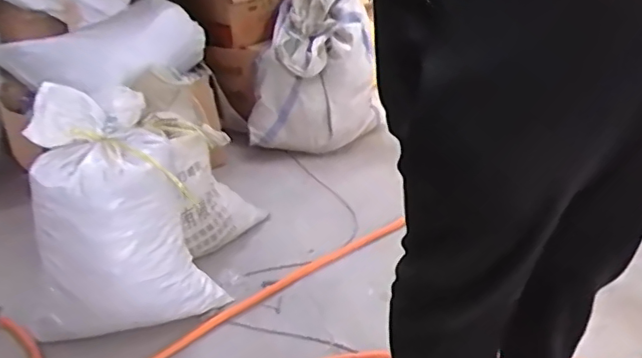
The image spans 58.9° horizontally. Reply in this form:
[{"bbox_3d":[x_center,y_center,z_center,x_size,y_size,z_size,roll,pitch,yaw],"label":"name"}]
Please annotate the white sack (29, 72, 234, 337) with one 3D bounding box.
[{"bbox_3d":[-0.511,0.074,1.361,0.406,0.533,0.282,-14,29,-18],"label":"white sack"}]

